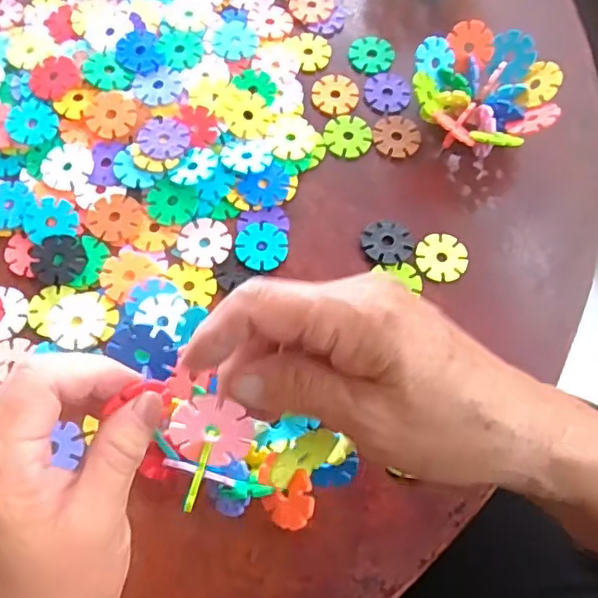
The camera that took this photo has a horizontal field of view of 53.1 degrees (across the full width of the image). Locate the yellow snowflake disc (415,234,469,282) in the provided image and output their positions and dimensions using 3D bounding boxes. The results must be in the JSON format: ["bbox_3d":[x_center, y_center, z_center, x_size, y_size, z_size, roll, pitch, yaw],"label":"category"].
[{"bbox_3d":[0.088,-0.026,0.365,0.031,0.004,0.030,1,69,-2],"label":"yellow snowflake disc"}]

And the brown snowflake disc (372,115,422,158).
[{"bbox_3d":[0.066,-0.110,0.400,0.031,0.004,0.032,1,69,-2],"label":"brown snowflake disc"}]

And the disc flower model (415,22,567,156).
[{"bbox_3d":[0.117,-0.130,0.391,0.090,0.041,0.087,1,69,-2],"label":"disc flower model"}]

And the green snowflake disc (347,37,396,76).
[{"bbox_3d":[0.052,-0.173,0.423,0.031,0.004,0.029,1,69,-2],"label":"green snowflake disc"}]

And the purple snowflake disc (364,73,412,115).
[{"bbox_3d":[0.062,-0.144,0.412,0.031,0.004,0.035,17,69,4],"label":"purple snowflake disc"}]

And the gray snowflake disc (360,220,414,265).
[{"bbox_3d":[0.055,-0.035,0.368,0.029,0.005,0.031,1,69,-2],"label":"gray snowflake disc"}]

